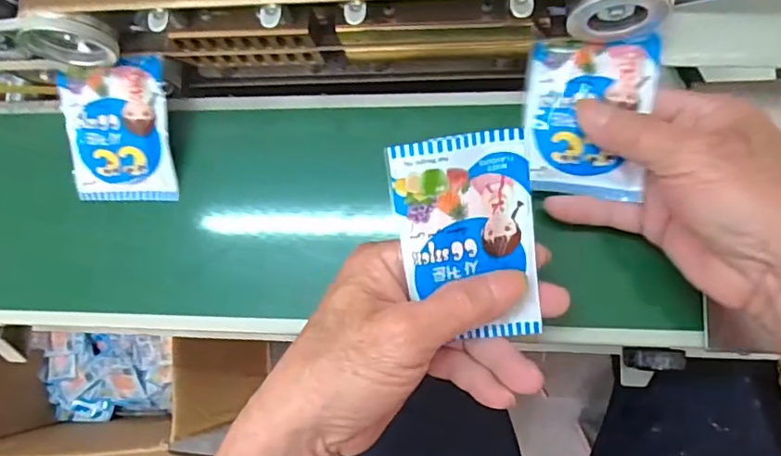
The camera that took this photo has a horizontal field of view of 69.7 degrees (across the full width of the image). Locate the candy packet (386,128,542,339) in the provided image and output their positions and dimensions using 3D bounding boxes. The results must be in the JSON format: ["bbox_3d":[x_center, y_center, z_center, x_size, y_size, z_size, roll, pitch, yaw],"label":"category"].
[{"bbox_3d":[0.037,0.007,0.267,0.064,0.008,0.101,-10,104,-9],"label":"candy packet"}]

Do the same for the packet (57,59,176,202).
[{"bbox_3d":[-0.170,-0.059,0.351,0.064,0.011,0.088,-1,107,2],"label":"packet"}]

